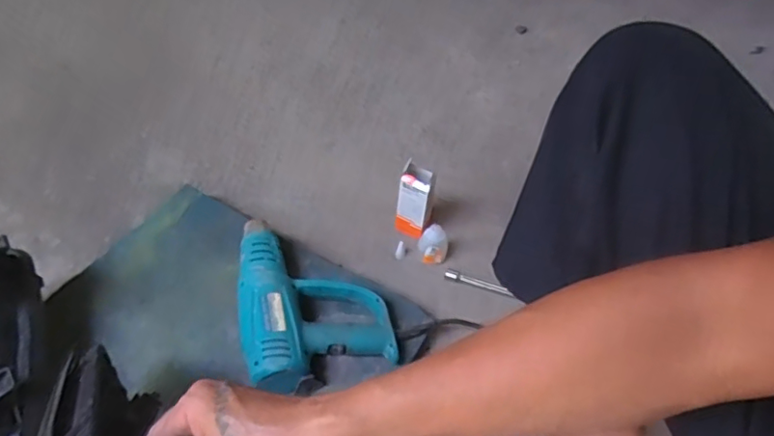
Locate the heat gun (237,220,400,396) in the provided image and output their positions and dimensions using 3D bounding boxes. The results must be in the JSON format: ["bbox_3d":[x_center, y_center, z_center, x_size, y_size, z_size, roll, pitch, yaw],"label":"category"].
[{"bbox_3d":[-0.105,0.097,0.730,0.183,0.068,0.244,-13,53,-13],"label":"heat gun"}]

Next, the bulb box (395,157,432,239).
[{"bbox_3d":[0.042,-0.020,0.842,0.050,0.141,0.032,27,57,16],"label":"bulb box"}]

